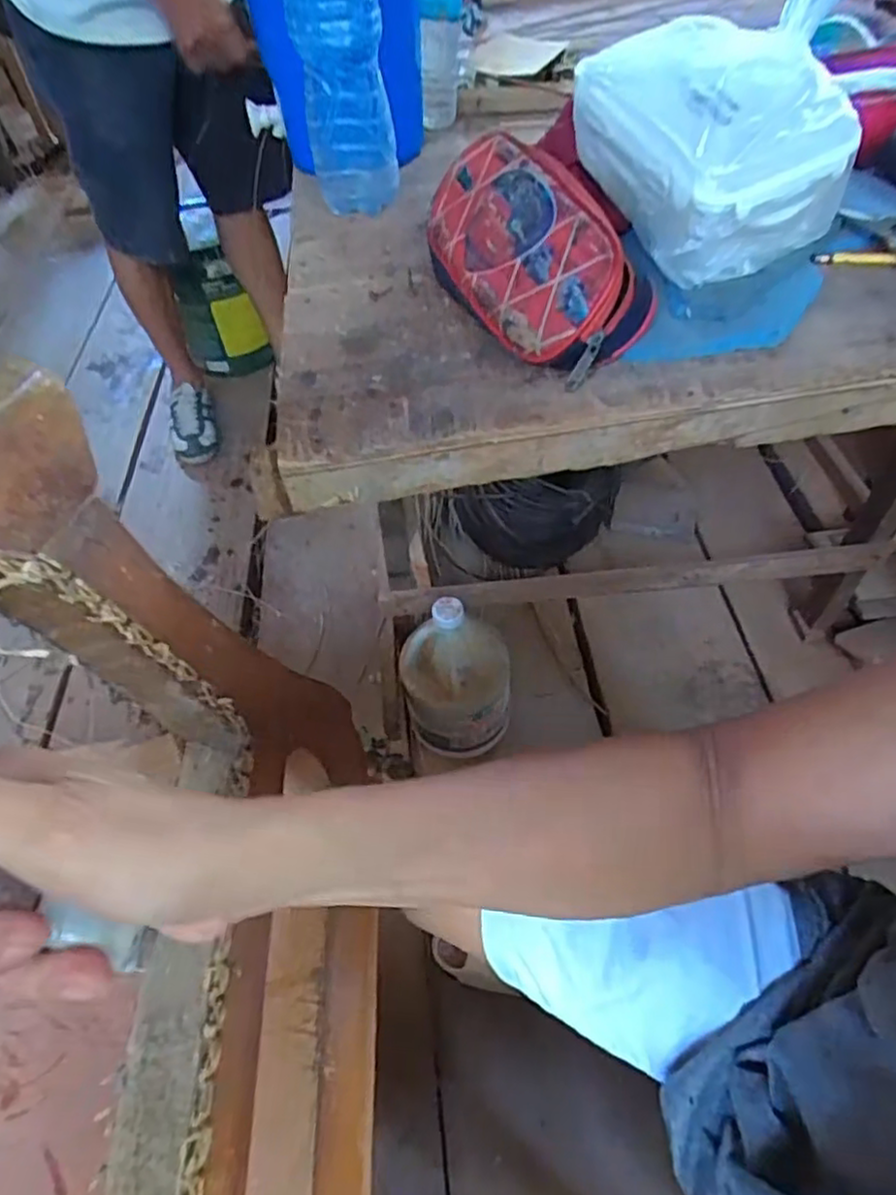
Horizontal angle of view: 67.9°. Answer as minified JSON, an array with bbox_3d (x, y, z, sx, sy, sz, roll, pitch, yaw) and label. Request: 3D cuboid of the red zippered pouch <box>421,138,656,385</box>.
[{"bbox_3d":[0.062,-0.250,0.489,0.079,0.112,0.211,11,38,-49],"label":"red zippered pouch"}]

